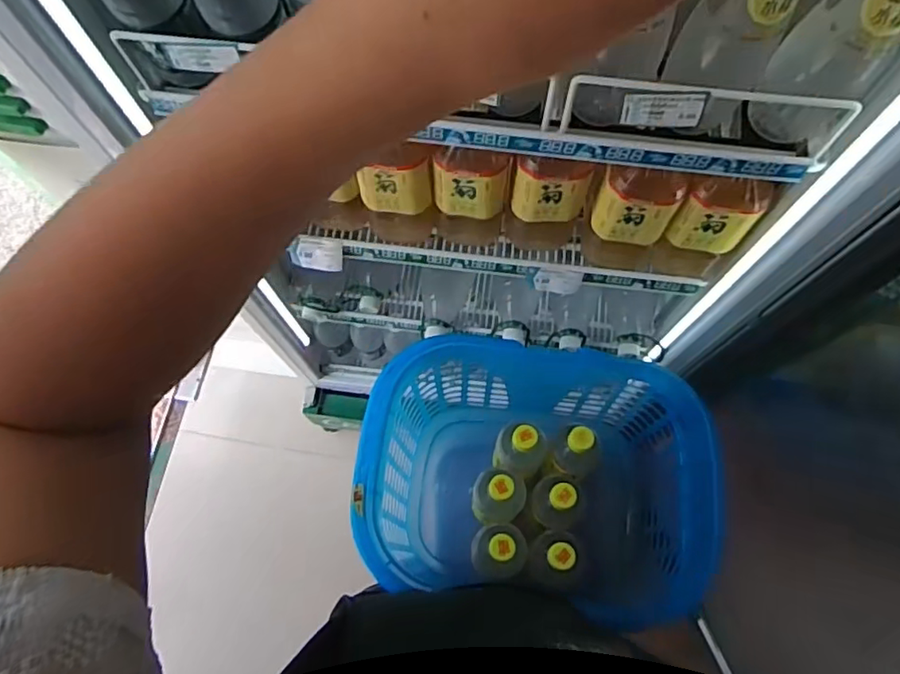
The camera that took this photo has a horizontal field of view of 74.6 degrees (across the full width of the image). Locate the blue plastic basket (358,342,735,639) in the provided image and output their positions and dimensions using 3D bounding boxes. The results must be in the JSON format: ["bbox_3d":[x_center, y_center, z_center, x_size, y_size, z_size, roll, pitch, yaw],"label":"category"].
[{"bbox_3d":[0.103,0.184,0.814,0.399,0.296,0.314,8,71,4],"label":"blue plastic basket"}]

